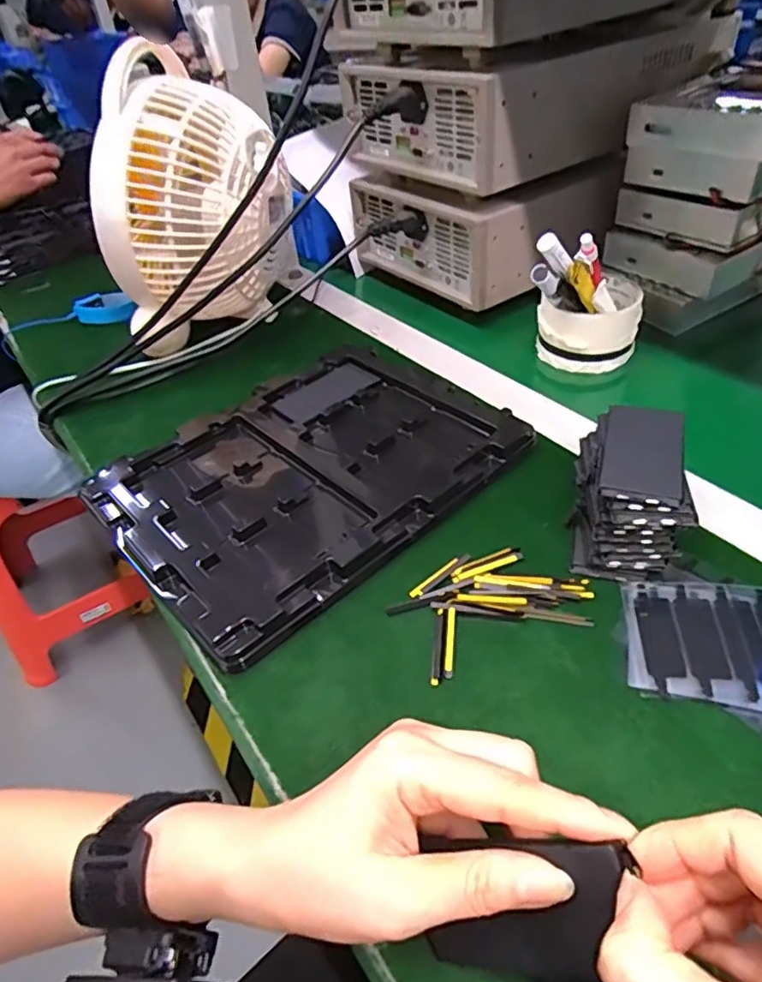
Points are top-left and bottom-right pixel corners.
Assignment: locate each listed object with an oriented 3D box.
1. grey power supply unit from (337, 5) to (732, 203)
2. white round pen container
[{"bbox_3d":[0.148,-0.401,0.613,0.322,0.100,0.217,-31,47,-23],"label":"grey power supply unit"},{"bbox_3d":[0.185,-0.150,0.540,0.083,0.058,0.083,-4,43,4],"label":"white round pen container"}]

